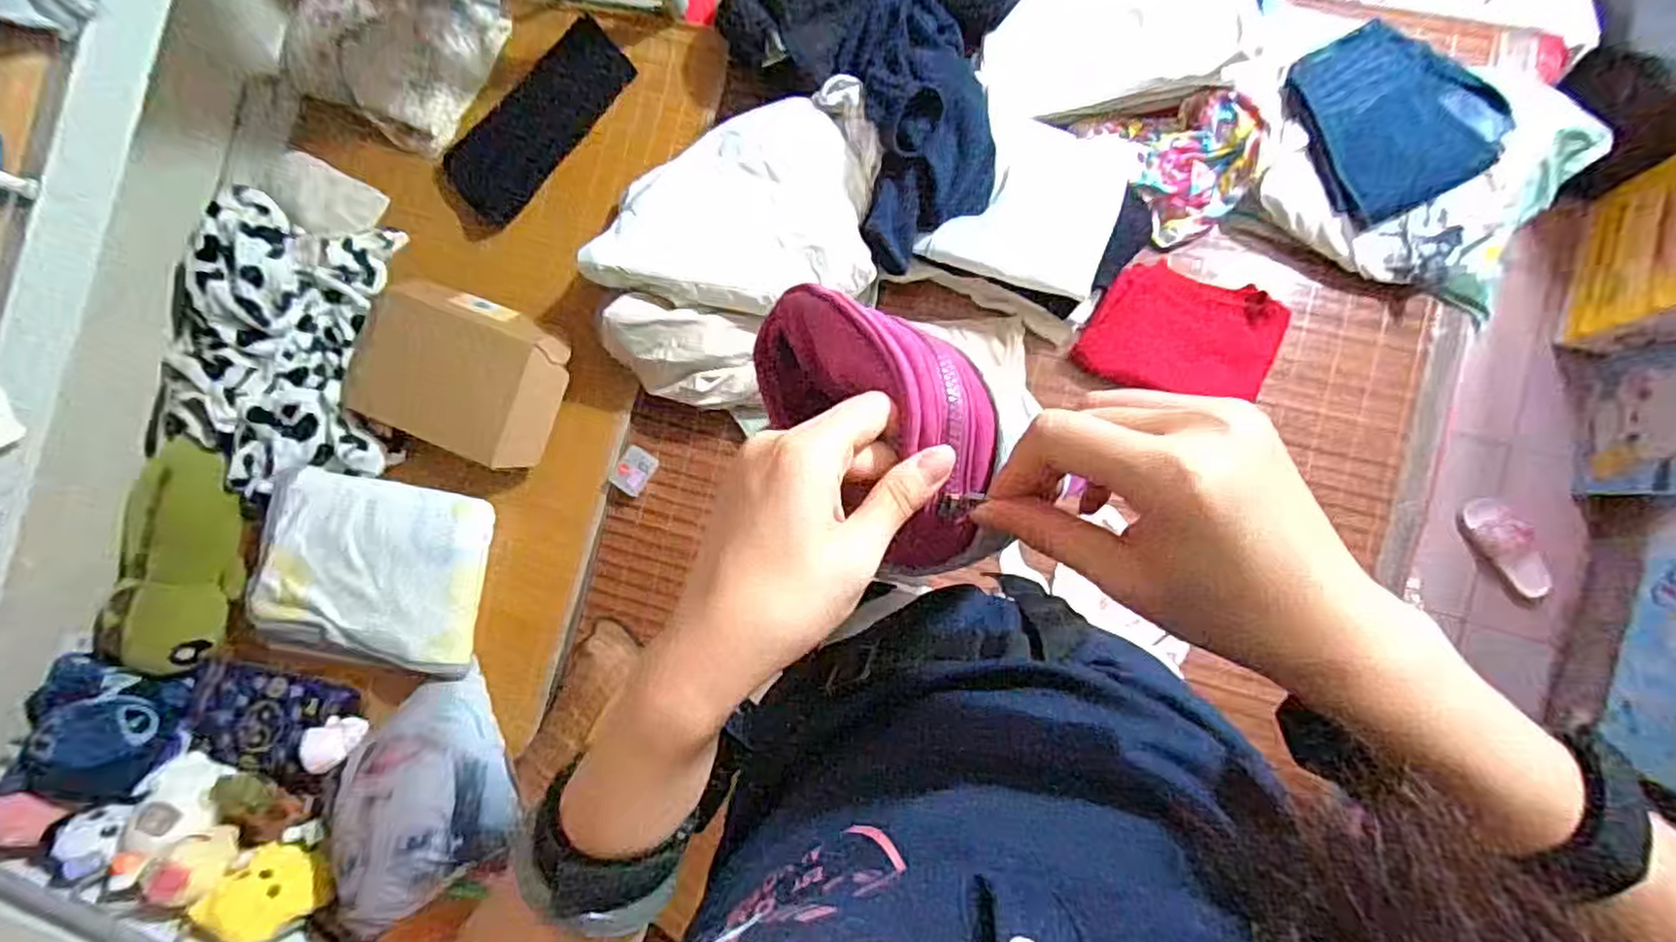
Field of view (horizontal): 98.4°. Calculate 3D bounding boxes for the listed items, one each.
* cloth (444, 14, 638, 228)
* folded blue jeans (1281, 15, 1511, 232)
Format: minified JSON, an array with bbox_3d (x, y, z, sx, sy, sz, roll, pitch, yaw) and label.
[{"bbox_3d":[-0.592,-0.689,1.429,0.416,0.029,0.163,-44,95,7],"label":"cloth"},{"bbox_3d":[0.892,-0.576,1.160,0.265,0.046,0.296,-27,83,6],"label":"folded blue jeans"}]

